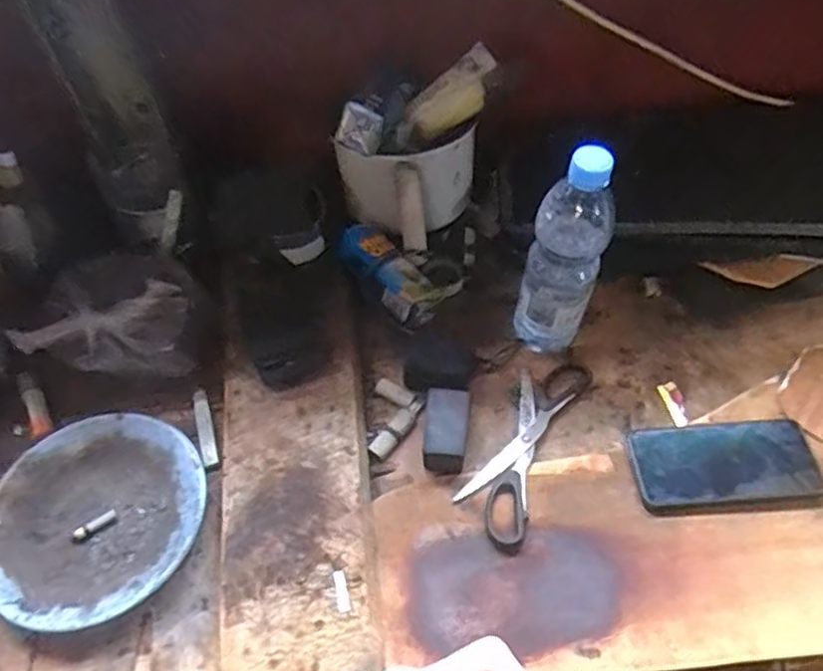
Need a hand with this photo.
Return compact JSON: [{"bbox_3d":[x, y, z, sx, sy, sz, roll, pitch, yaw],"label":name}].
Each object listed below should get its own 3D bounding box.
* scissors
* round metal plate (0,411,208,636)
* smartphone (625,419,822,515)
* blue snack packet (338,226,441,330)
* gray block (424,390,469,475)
[{"bbox_3d":[0.111,0.096,0.655,0.065,0.012,0.211,22,58,17],"label":"scissors"},{"bbox_3d":[-0.283,0.164,0.618,0.187,0.026,0.193,-1,54,2],"label":"round metal plate"},{"bbox_3d":[0.290,0.119,0.635,0.168,0.012,0.081,-6,54,-2],"label":"smartphone"},{"bbox_3d":[-0.024,-0.068,0.746,0.068,0.033,0.136,-32,59,-19],"label":"blue snack packet"},{"bbox_3d":[0.033,0.088,0.647,0.039,0.035,0.075,3,55,5],"label":"gray block"}]

